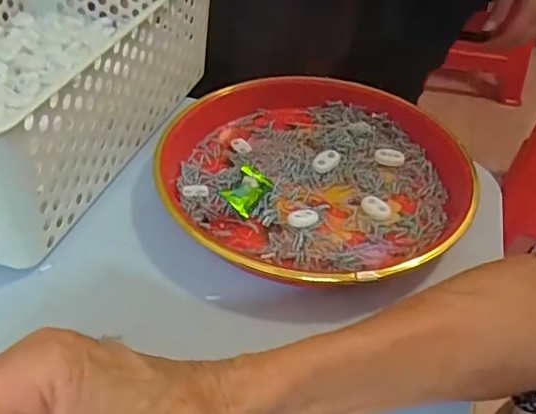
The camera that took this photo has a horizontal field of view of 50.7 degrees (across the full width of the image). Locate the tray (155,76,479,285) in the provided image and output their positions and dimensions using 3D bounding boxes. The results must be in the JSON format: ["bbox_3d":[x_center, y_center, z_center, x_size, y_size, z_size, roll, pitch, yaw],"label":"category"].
[{"bbox_3d":[0.035,-0.025,0.406,0.216,0.032,0.214,4,39,-3],"label":"tray"}]

